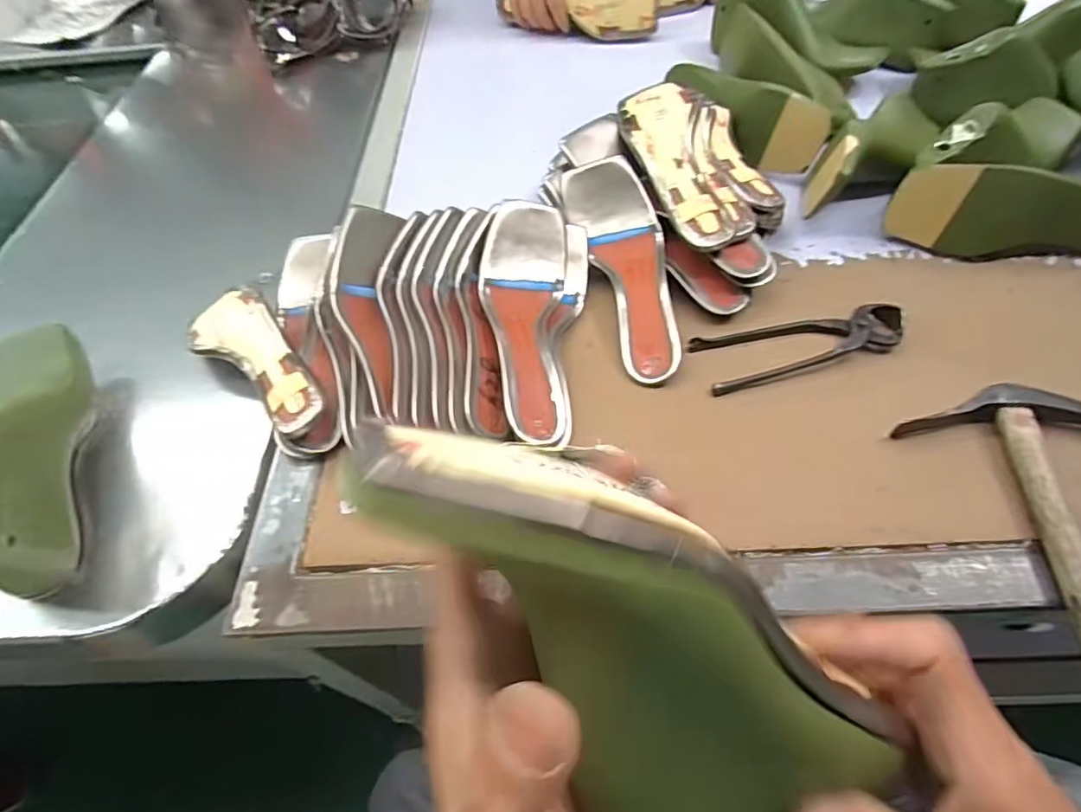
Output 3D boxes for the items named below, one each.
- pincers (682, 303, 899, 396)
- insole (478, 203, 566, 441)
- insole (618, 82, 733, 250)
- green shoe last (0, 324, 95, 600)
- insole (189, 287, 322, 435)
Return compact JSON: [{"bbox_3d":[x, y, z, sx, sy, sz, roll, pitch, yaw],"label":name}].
[{"bbox_3d":[0.216,-0.056,0.481,0.170,0.018,0.059,-13,55,-6],"label":"pincers"},{"bbox_3d":[-0.015,-0.073,0.477,0.071,0.067,0.219,-1,54,3],"label":"insole"},{"bbox_3d":[0.124,-0.231,0.534,0.063,0.031,0.209,-12,67,-4],"label":"insole"},{"bbox_3d":[-0.384,0.025,0.431,0.066,0.090,0.213,-29,57,-15],"label":"green shoe last"},{"bbox_3d":[-0.237,-0.039,0.469,0.064,0.019,0.173,-35,59,-18],"label":"insole"}]

